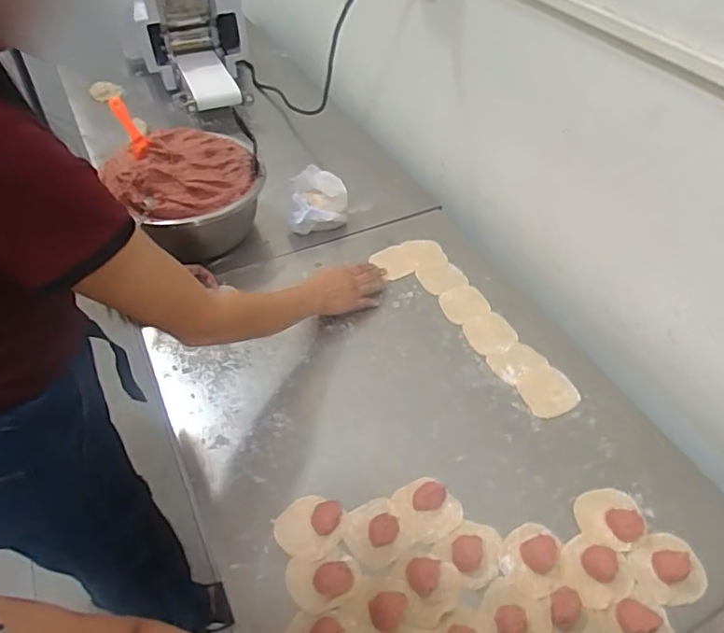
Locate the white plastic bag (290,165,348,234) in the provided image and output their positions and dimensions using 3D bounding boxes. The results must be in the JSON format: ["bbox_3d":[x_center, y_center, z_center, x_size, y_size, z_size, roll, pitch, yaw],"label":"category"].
[{"bbox_3d":[-0.081,-0.208,1.059,0.107,0.096,0.103,5,44,4],"label":"white plastic bag"}]

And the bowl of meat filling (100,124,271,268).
[{"bbox_3d":[-0.299,-0.214,1.016,0.219,0.166,0.223,0,44,0],"label":"bowl of meat filling"}]

